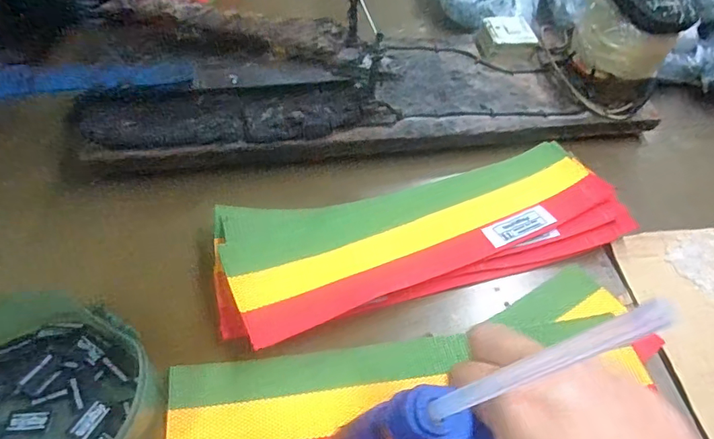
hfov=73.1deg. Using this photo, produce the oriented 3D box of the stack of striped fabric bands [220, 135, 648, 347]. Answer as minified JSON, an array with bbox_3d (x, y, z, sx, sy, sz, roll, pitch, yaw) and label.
[{"bbox_3d":[0.053,0.008,0.368,0.315,0.019,0.108,-13,55,-13],"label":"stack of striped fabric bands"}]

